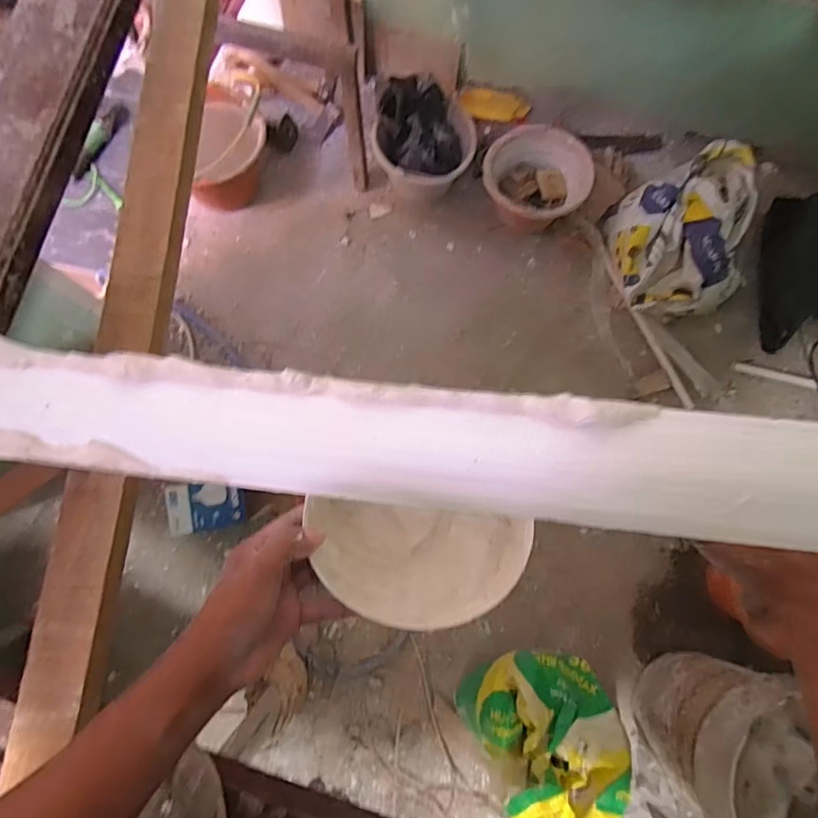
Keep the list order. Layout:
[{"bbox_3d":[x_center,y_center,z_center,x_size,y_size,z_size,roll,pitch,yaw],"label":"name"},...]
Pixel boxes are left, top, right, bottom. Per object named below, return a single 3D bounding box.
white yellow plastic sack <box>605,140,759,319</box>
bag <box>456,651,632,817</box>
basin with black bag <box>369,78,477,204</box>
[{"bbox_3d":[0.627,-0.394,1.212,0.257,0.238,0.322,-5,78,0],"label":"white yellow plastic sack"},{"bbox_3d":[0.261,0.606,0.996,0.255,0.296,0.276,-39,80,-7],"label":"bag"},{"bbox_3d":[0.044,-0.661,1.286,0.247,0.277,0.204,-26,79,-4],"label":"basin with black bag"}]

